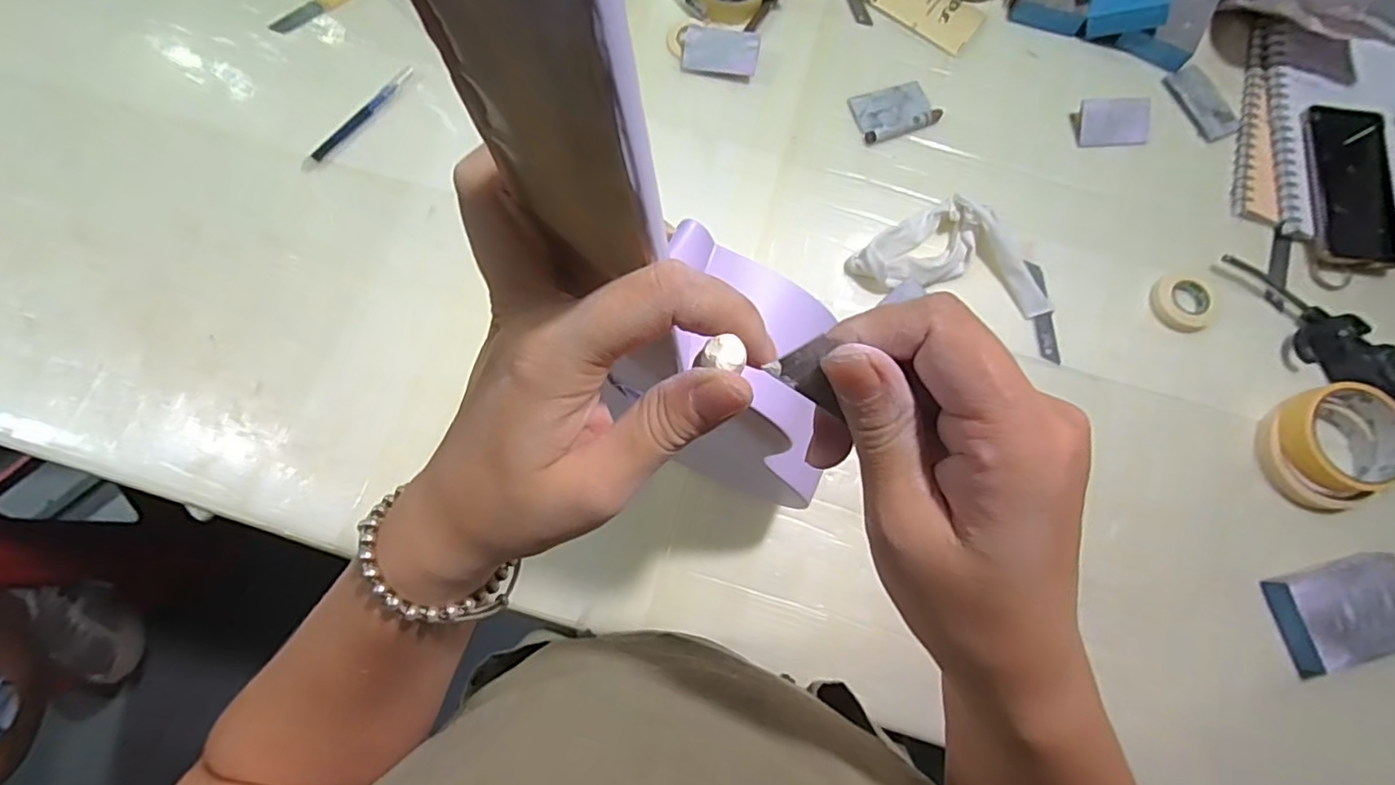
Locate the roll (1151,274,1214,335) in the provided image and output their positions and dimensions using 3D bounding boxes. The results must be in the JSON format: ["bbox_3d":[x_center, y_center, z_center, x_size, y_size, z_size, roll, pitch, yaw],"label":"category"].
[{"bbox_3d":[0.444,-0.083,0.555,0.053,0.011,0.054,0,77,-2],"label":"roll"}]

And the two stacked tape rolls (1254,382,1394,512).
[{"bbox_3d":[0.526,0.045,0.505,0.089,0.042,0.099,-9,77,-4],"label":"two stacked tape rolls"}]

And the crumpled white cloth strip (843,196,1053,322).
[{"bbox_3d":[0.233,-0.129,0.553,0.178,0.028,0.088,11,77,1],"label":"crumpled white cloth strip"}]

